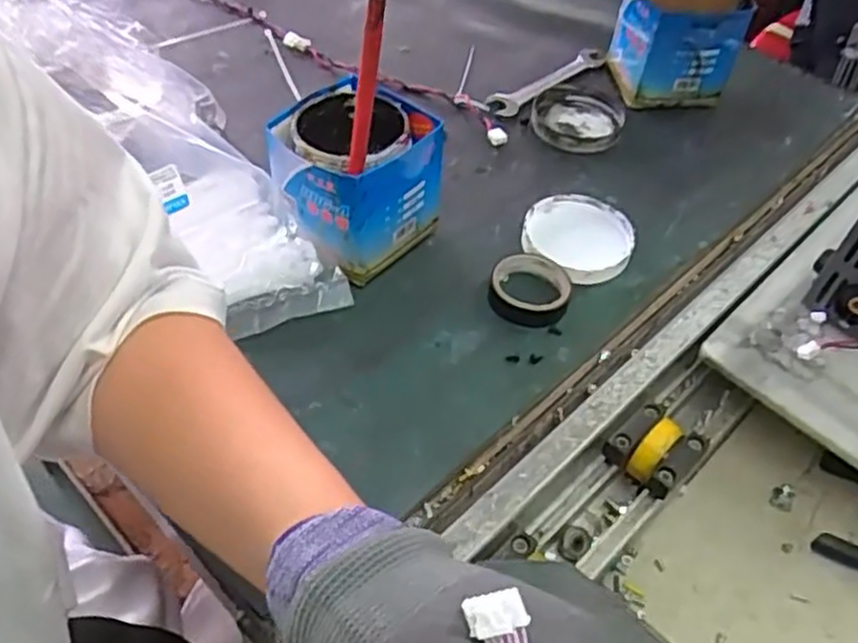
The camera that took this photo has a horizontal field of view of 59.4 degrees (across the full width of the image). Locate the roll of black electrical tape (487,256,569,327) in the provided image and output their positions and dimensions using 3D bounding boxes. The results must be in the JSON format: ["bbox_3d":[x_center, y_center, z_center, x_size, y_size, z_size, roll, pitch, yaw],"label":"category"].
[{"bbox_3d":[0.074,-0.022,0.554,0.058,0.017,0.055,2,48,-2],"label":"roll of black electrical tape"}]

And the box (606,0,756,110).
[{"bbox_3d":[0.232,-0.281,0.716,0.108,0.122,0.107,3,48,-1],"label":"box"}]

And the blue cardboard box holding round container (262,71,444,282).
[{"bbox_3d":[-0.056,-0.103,0.558,0.097,0.105,0.100,32,54,23],"label":"blue cardboard box holding round container"}]

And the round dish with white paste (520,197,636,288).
[{"bbox_3d":[0.118,-0.069,0.599,0.085,0.015,0.091,2,48,-2],"label":"round dish with white paste"}]

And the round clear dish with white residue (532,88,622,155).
[{"bbox_3d":[0.140,-0.192,0.712,0.083,0.011,0.086,16,49,10],"label":"round clear dish with white residue"}]

